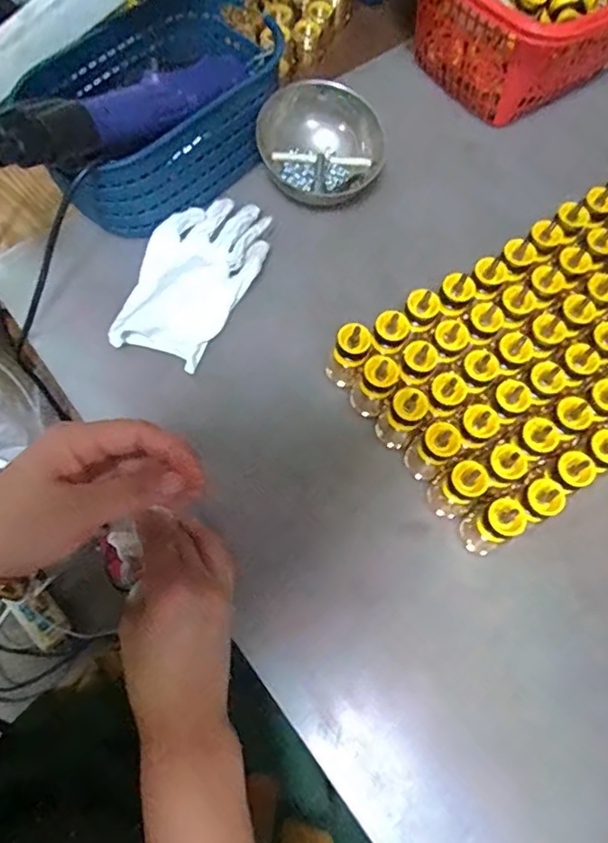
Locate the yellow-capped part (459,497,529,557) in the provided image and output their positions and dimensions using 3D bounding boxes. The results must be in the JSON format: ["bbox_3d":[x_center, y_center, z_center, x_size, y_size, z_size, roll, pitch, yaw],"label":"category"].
[{"bbox_3d":[0.132,0.073,0.401,0.025,0.060,0.027,-35,75,-14],"label":"yellow-capped part"}]

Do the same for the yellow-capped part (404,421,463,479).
[{"bbox_3d":[0.093,0.022,0.425,0.027,0.066,0.024,40,73,12],"label":"yellow-capped part"}]

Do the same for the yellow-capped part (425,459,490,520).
[{"bbox_3d":[0.111,0.050,0.416,0.026,0.069,0.027,1,69,-2],"label":"yellow-capped part"}]

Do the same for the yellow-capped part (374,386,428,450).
[{"bbox_3d":[0.071,-0.002,0.426,0.026,0.058,0.025,1,69,-2],"label":"yellow-capped part"}]

